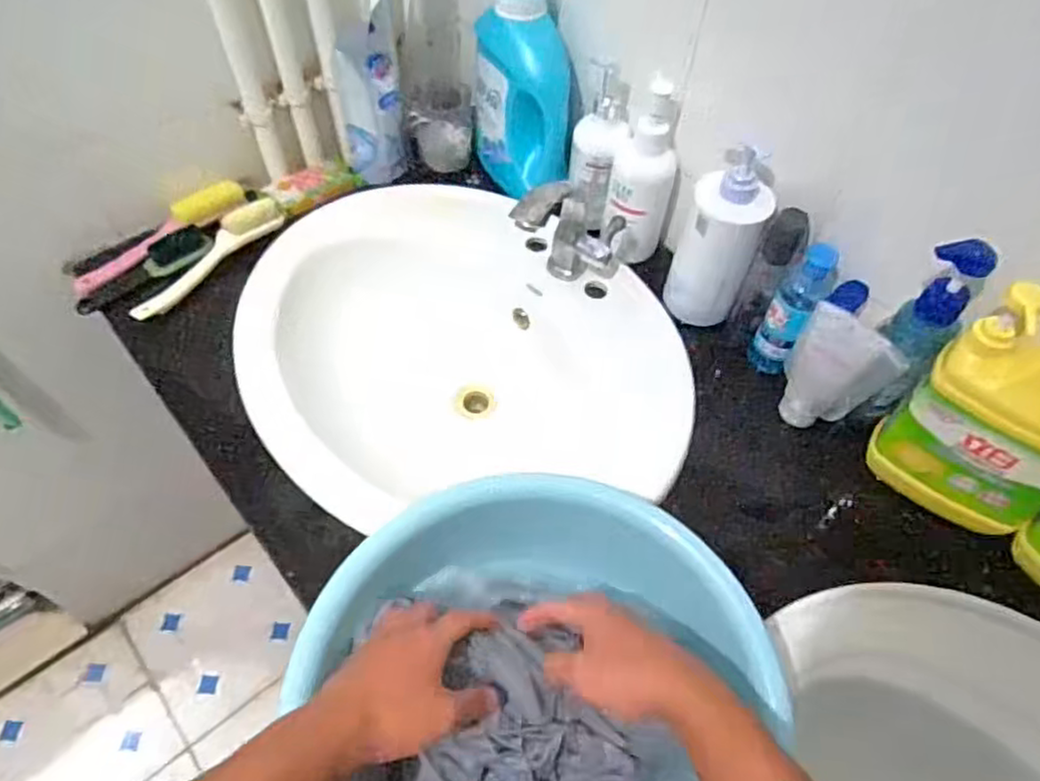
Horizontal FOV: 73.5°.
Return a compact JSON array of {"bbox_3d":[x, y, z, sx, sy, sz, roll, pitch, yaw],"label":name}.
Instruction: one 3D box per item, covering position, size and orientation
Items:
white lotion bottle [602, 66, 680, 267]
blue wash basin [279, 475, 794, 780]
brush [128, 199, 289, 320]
[{"bbox_3d":[0.142,-0.243,0.790,0.072,0.208,0.065,15,56,7],"label":"white lotion bottle"},{"bbox_3d":[0.000,0.228,0.505,0.296,0.100,0.318,1,55,-2],"label":"blue wash basin"},{"bbox_3d":[-0.363,-0.161,0.814,0.032,0.033,0.216,30,59,17],"label":"brush"}]

